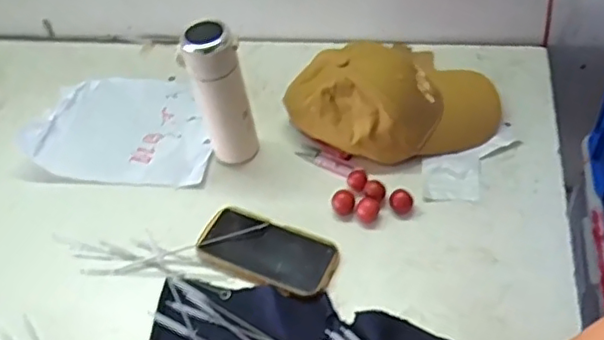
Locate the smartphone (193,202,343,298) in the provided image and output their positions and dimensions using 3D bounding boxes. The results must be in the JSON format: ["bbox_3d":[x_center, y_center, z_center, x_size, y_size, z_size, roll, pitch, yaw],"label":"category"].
[{"bbox_3d":[-0.043,0.098,0.757,0.174,0.011,0.086,18,53,19],"label":"smartphone"}]

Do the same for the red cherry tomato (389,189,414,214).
[{"bbox_3d":[0.127,0.040,0.783,0.029,0.021,0.027,-3,49,3],"label":"red cherry tomato"}]

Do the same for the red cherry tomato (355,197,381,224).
[{"bbox_3d":[0.084,0.051,0.779,0.029,0.022,0.029,-3,49,3],"label":"red cherry tomato"}]

